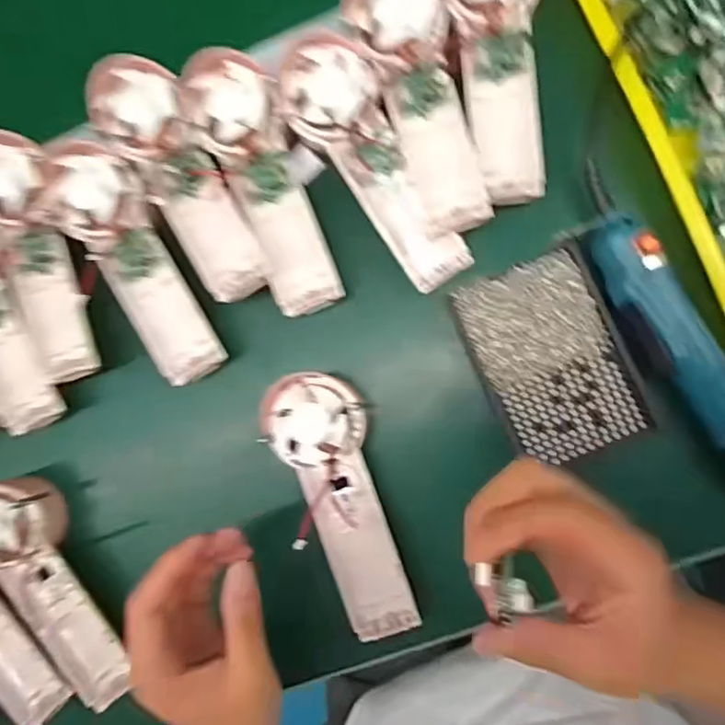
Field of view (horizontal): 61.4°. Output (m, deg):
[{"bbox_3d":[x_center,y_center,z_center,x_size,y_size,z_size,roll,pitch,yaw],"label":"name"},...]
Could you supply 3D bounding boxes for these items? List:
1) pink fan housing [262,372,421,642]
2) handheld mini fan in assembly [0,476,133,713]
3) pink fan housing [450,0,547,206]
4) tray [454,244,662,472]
[{"bbox_3d":[-0.013,0.092,0.398,0.059,0.030,0.173,-19,86,6],"label":"pink fan housing"},{"bbox_3d":[-0.223,0.161,0.429,0.066,0.047,0.174,-29,85,5],"label":"handheld mini fan in assembly"},{"bbox_3d":[0.089,-0.195,0.389,0.060,0.030,0.177,-7,87,6],"label":"pink fan housing"},{"bbox_3d":[0.124,-0.002,0.398,0.089,0.012,0.129,-24,86,5],"label":"tray"}]

